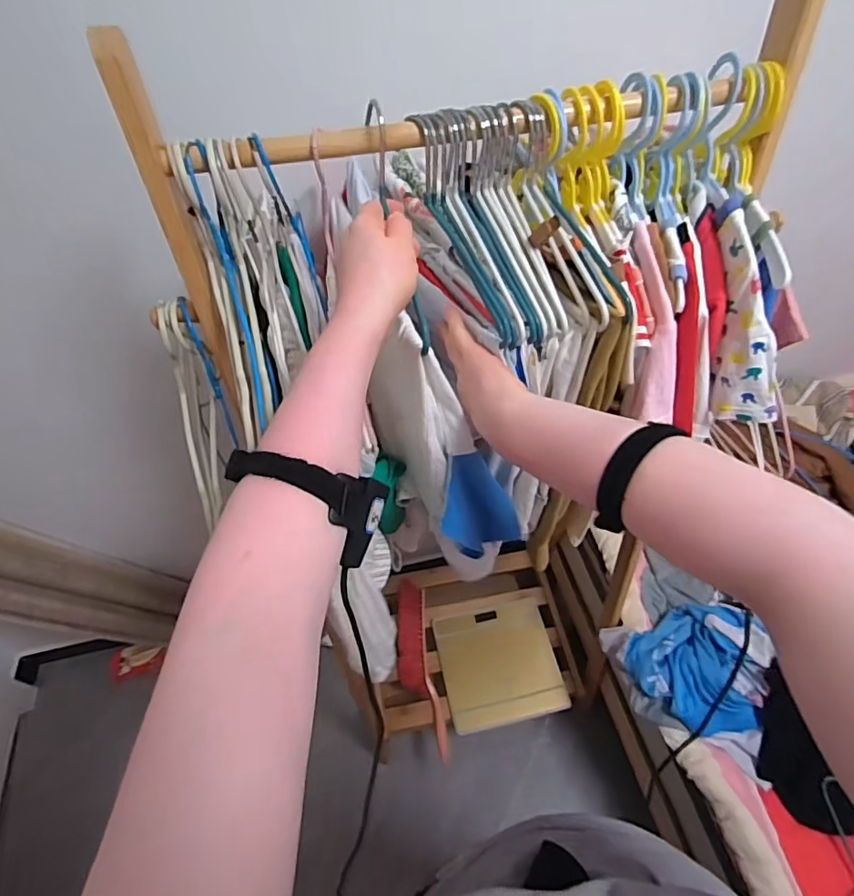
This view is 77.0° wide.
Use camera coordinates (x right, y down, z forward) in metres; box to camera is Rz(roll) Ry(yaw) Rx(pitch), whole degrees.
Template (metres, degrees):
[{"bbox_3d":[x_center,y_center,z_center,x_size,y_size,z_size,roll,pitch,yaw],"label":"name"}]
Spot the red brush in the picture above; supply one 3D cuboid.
[{"bbox_3d":[-0.029,0.538,1.387,0.092,0.041,0.425,-9,53,-3],"label":"red brush"}]

